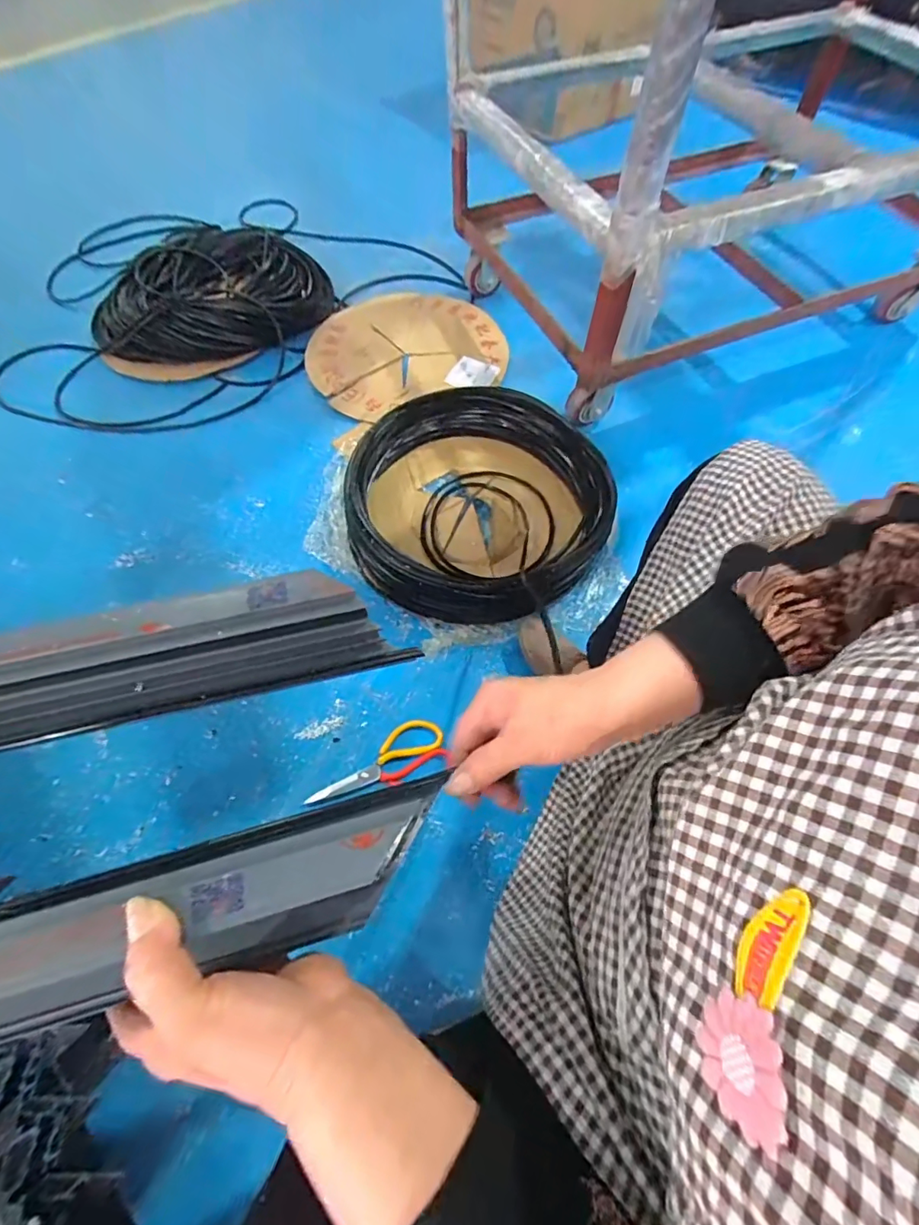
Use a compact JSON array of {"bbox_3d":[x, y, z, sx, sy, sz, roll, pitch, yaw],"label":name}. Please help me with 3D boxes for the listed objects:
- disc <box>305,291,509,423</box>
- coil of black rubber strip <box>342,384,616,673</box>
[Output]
[{"bbox_3d":[-0.126,-0.627,1.183,0.413,0.033,0.459,36,67,13],"label":"disc"},{"bbox_3d":[0.023,-0.216,0.926,0.448,0.117,0.471,0,64,0],"label":"coil of black rubber strip"}]

